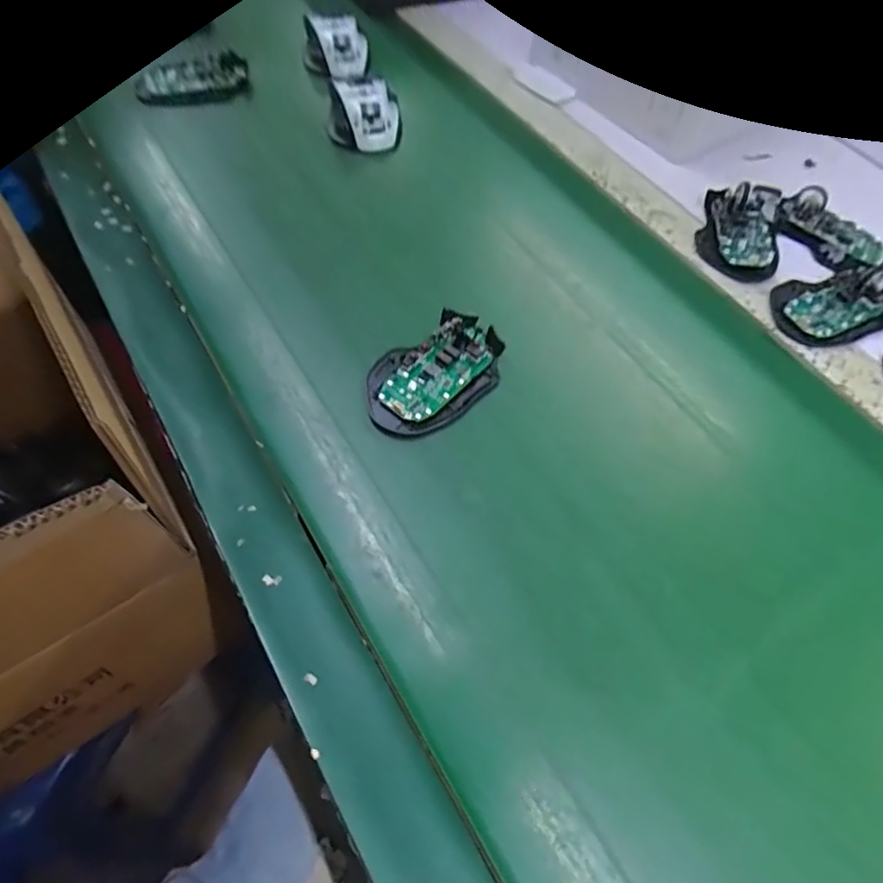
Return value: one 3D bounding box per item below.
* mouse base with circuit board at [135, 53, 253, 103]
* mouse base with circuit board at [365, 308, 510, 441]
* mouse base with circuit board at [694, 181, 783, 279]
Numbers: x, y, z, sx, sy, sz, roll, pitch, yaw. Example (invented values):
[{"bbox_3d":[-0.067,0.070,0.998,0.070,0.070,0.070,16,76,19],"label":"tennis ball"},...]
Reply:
[{"bbox_3d":[-0.265,-0.384,0.631,0.116,0.019,0.055,-15,60,-12],"label":"mouse base with circuit board"},{"bbox_3d":[-0.005,-0.051,0.437,0.113,0.019,0.072,-39,68,-23],"label":"mouse base with circuit board"},{"bbox_3d":[0.280,-0.202,0.548,0.071,0.024,0.123,19,59,9],"label":"mouse base with circuit board"}]

